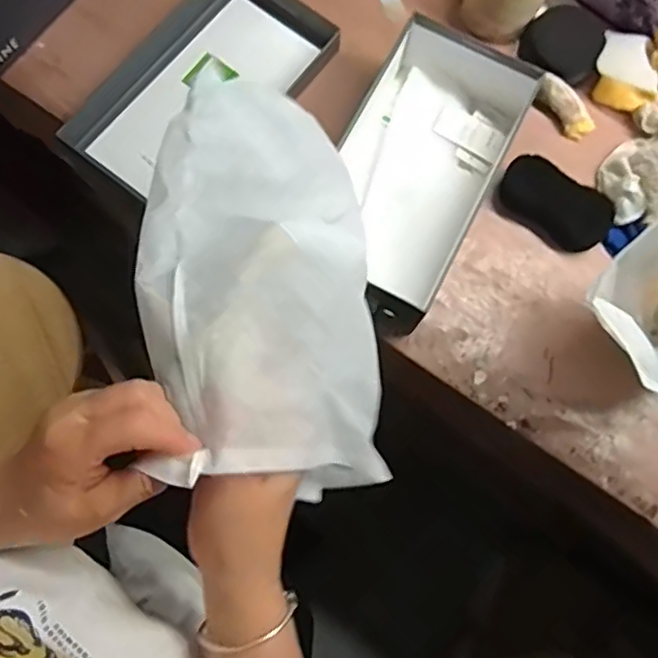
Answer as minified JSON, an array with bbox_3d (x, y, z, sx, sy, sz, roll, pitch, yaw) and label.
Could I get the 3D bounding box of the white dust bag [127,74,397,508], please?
[{"bbox_3d":[-0.046,-0.035,0.449,0.178,0.143,0.332,10,48,-15],"label":"white dust bag"}]

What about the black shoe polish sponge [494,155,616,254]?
[{"bbox_3d":[0.252,-0.138,0.691,0.129,0.035,0.065,31,79,5],"label":"black shoe polish sponge"}]

